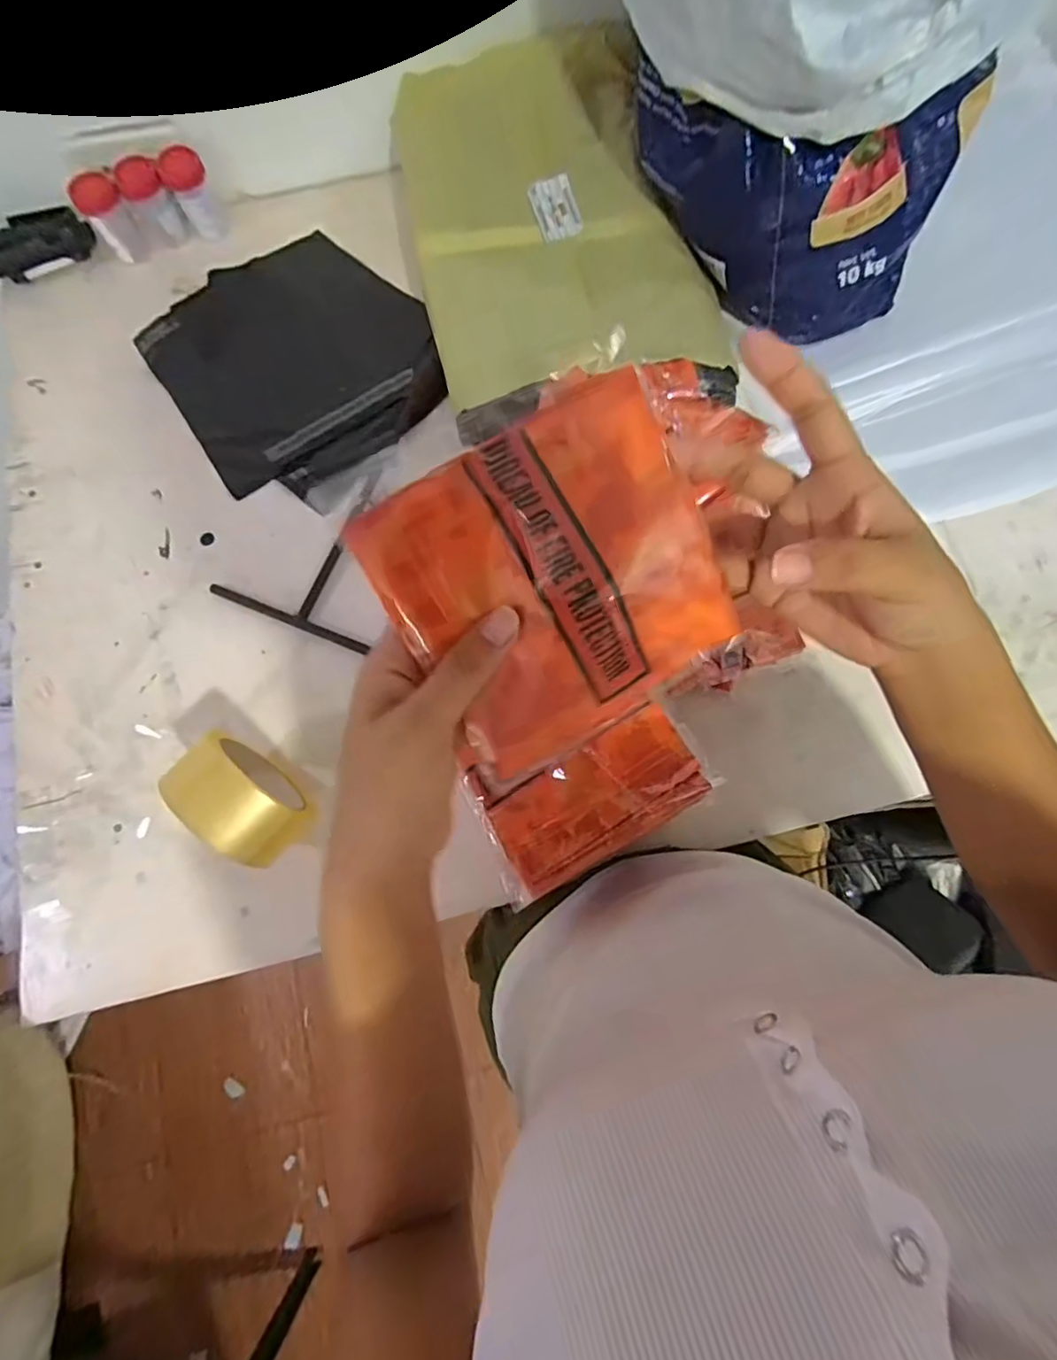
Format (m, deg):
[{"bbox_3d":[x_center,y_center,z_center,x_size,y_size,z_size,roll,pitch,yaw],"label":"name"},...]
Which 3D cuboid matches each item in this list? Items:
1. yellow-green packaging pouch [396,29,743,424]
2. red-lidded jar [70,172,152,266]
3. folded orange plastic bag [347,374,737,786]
[{"bbox_3d":[0.020,-0.439,0.541,0.257,0.047,0.351,-13,77,-2],"label":"yellow-green packaging pouch"},{"bbox_3d":[-0.425,-0.471,0.586,0.040,0.065,0.041,0,76,1],"label":"red-lidded jar"},{"bbox_3d":[0.013,-0.035,0.225,0.120,0.017,0.122,-30,110,0],"label":"folded orange plastic bag"}]

